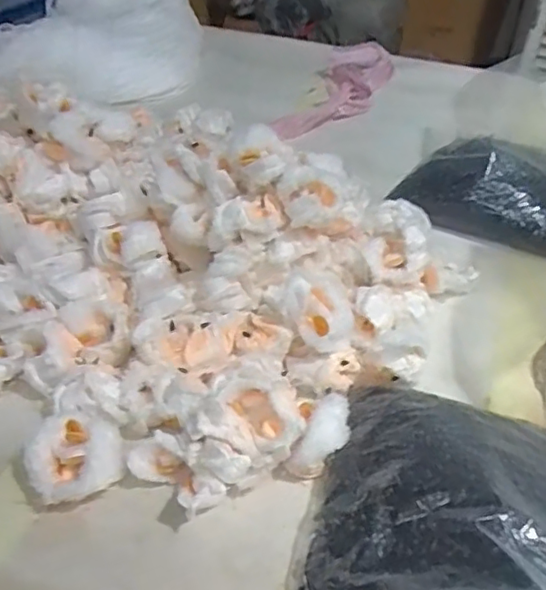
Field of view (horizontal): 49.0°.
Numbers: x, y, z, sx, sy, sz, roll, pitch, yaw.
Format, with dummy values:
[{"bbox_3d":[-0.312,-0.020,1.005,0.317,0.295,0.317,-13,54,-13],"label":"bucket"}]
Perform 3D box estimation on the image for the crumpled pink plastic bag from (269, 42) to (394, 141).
[{"bbox_3d":[0.095,-0.299,0.874,0.103,0.041,0.289,19,44,18],"label":"crumpled pink plastic bag"}]

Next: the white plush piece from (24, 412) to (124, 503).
[{"bbox_3d":[-0.134,0.110,0.405,0.060,0.045,0.058,1,42,-1],"label":"white plush piece"}]

